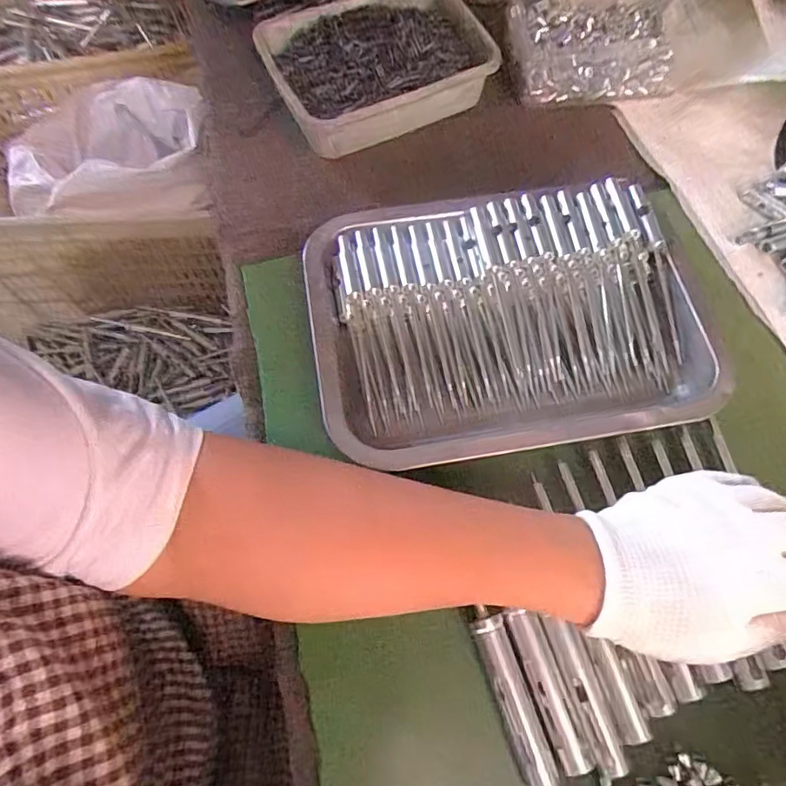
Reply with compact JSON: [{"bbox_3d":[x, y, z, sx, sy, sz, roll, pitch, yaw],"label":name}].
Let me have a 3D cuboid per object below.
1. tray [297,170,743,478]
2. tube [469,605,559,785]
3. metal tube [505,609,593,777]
[{"bbox_3d":[0.078,-0.048,0.374,0.258,0.042,0.183,-9,69,-3],"label":"tray"},{"bbox_3d":[0.064,0.166,0.300,0.018,0.015,0.089,-17,70,-6],"label":"tube"},{"bbox_3d":[0.085,0.162,0.302,0.017,0.012,0.081,-17,70,-6],"label":"metal tube"}]

